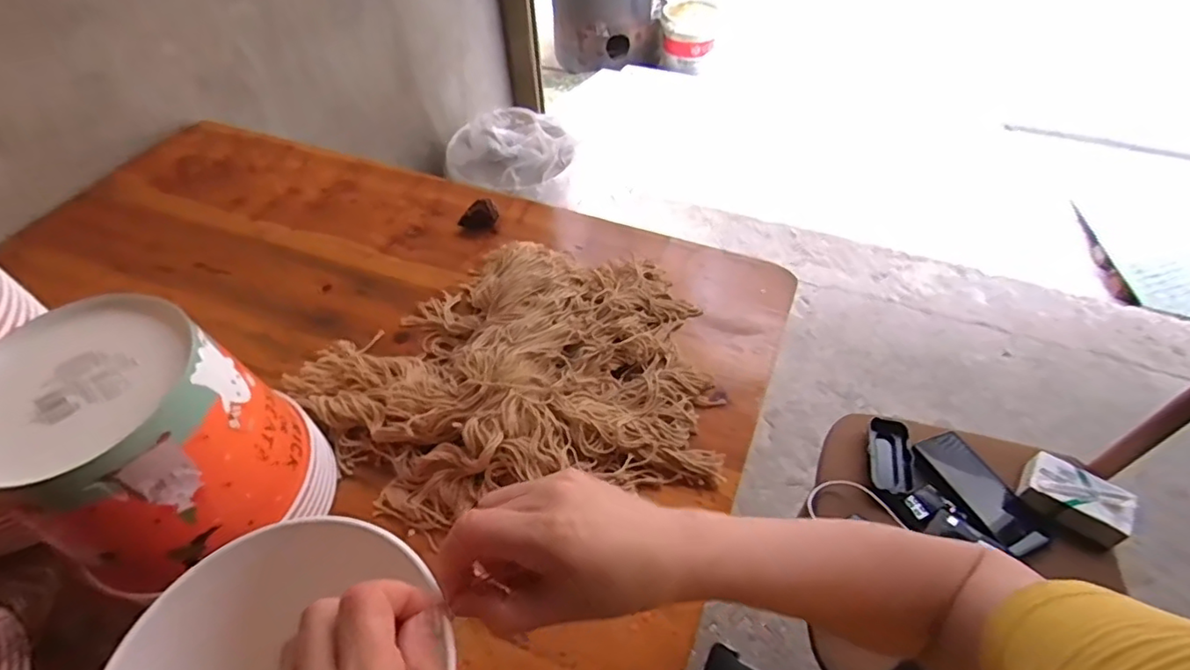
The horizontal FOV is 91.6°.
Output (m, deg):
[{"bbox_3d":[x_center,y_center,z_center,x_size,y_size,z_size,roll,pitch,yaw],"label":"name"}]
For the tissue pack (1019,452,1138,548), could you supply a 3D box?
[{"bbox_3d":[0.605,0.205,0.725,0.109,0.038,0.073,30,57,24],"label":"tissue pack"}]

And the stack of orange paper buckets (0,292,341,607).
[{"bbox_3d":[-0.283,0.076,0.392,0.129,0.167,0.144,37,60,27],"label":"stack of orange paper buckets"}]

